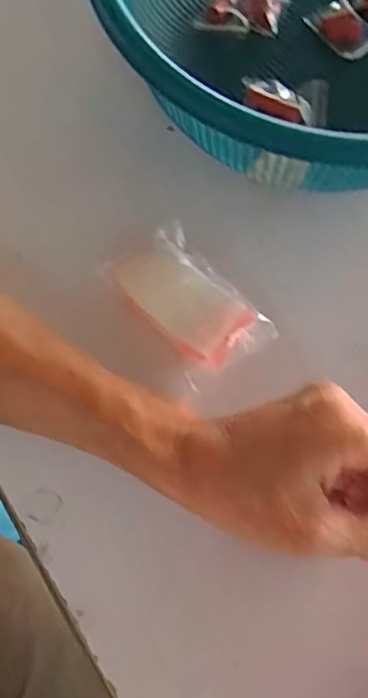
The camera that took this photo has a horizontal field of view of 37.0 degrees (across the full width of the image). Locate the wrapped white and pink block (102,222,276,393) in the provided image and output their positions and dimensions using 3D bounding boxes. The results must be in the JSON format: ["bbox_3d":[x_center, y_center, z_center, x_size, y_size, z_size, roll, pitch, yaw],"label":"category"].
[{"bbox_3d":[0.001,-0.031,0.338,0.057,0.014,0.099,-35,77,-8],"label":"wrapped white and pink block"}]

